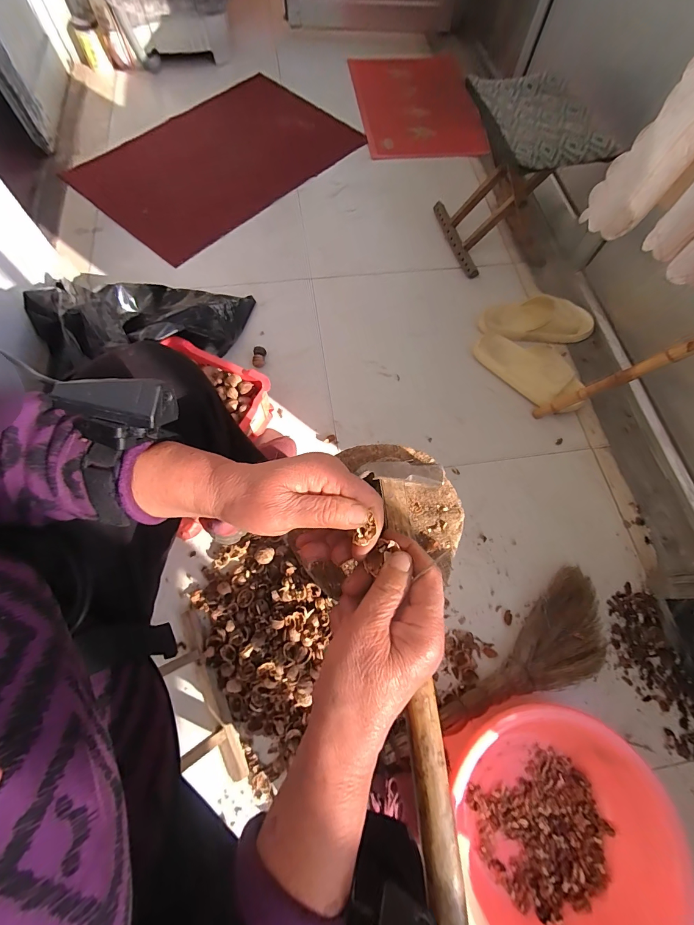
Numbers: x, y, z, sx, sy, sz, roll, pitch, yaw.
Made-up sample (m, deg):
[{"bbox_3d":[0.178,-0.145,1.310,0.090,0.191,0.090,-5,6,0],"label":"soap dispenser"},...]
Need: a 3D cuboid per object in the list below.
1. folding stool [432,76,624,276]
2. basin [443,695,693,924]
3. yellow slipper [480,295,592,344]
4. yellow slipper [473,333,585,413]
[{"bbox_3d":[0.429,-0.736,0.940,0.247,0.301,0.316,-14,71,-7],"label":"folding stool"},{"bbox_3d":[0.331,0.562,0.557,0.321,0.114,0.319,0,70,-1],"label":"basin"},{"bbox_3d":[0.505,-0.377,0.937,0.295,0.061,0.097,4,69,0],"label":"yellow slipper"},{"bbox_3d":[0.446,-0.232,0.871,0.285,0.075,0.104,40,73,12],"label":"yellow slipper"}]

